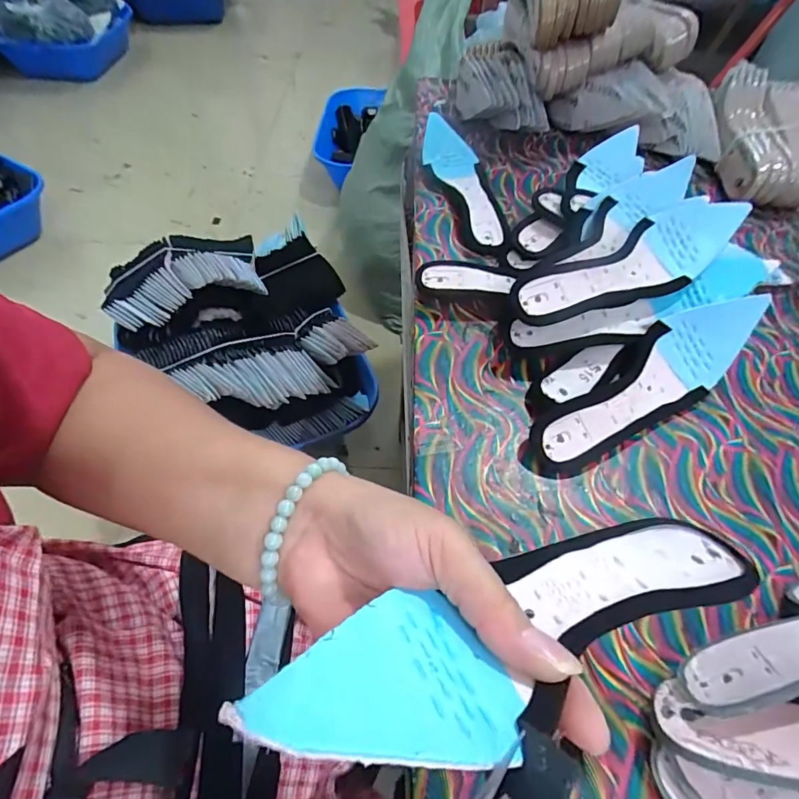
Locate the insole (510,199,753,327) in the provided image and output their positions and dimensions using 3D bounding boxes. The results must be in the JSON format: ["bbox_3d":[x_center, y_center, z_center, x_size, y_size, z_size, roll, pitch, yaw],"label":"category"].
[{"bbox_3d":[0.208,-0.124,0.414,0.240,0.037,0.083,-25,59,-18],"label":"insole"}]

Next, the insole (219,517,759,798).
[{"bbox_3d":[0.062,0.093,0.178,0.231,0.031,0.073,-5,52,-31],"label":"insole"}]

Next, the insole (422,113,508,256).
[{"bbox_3d":[0.078,-0.267,0.564,0.061,0.029,0.257,-10,56,-9],"label":"insole"}]

